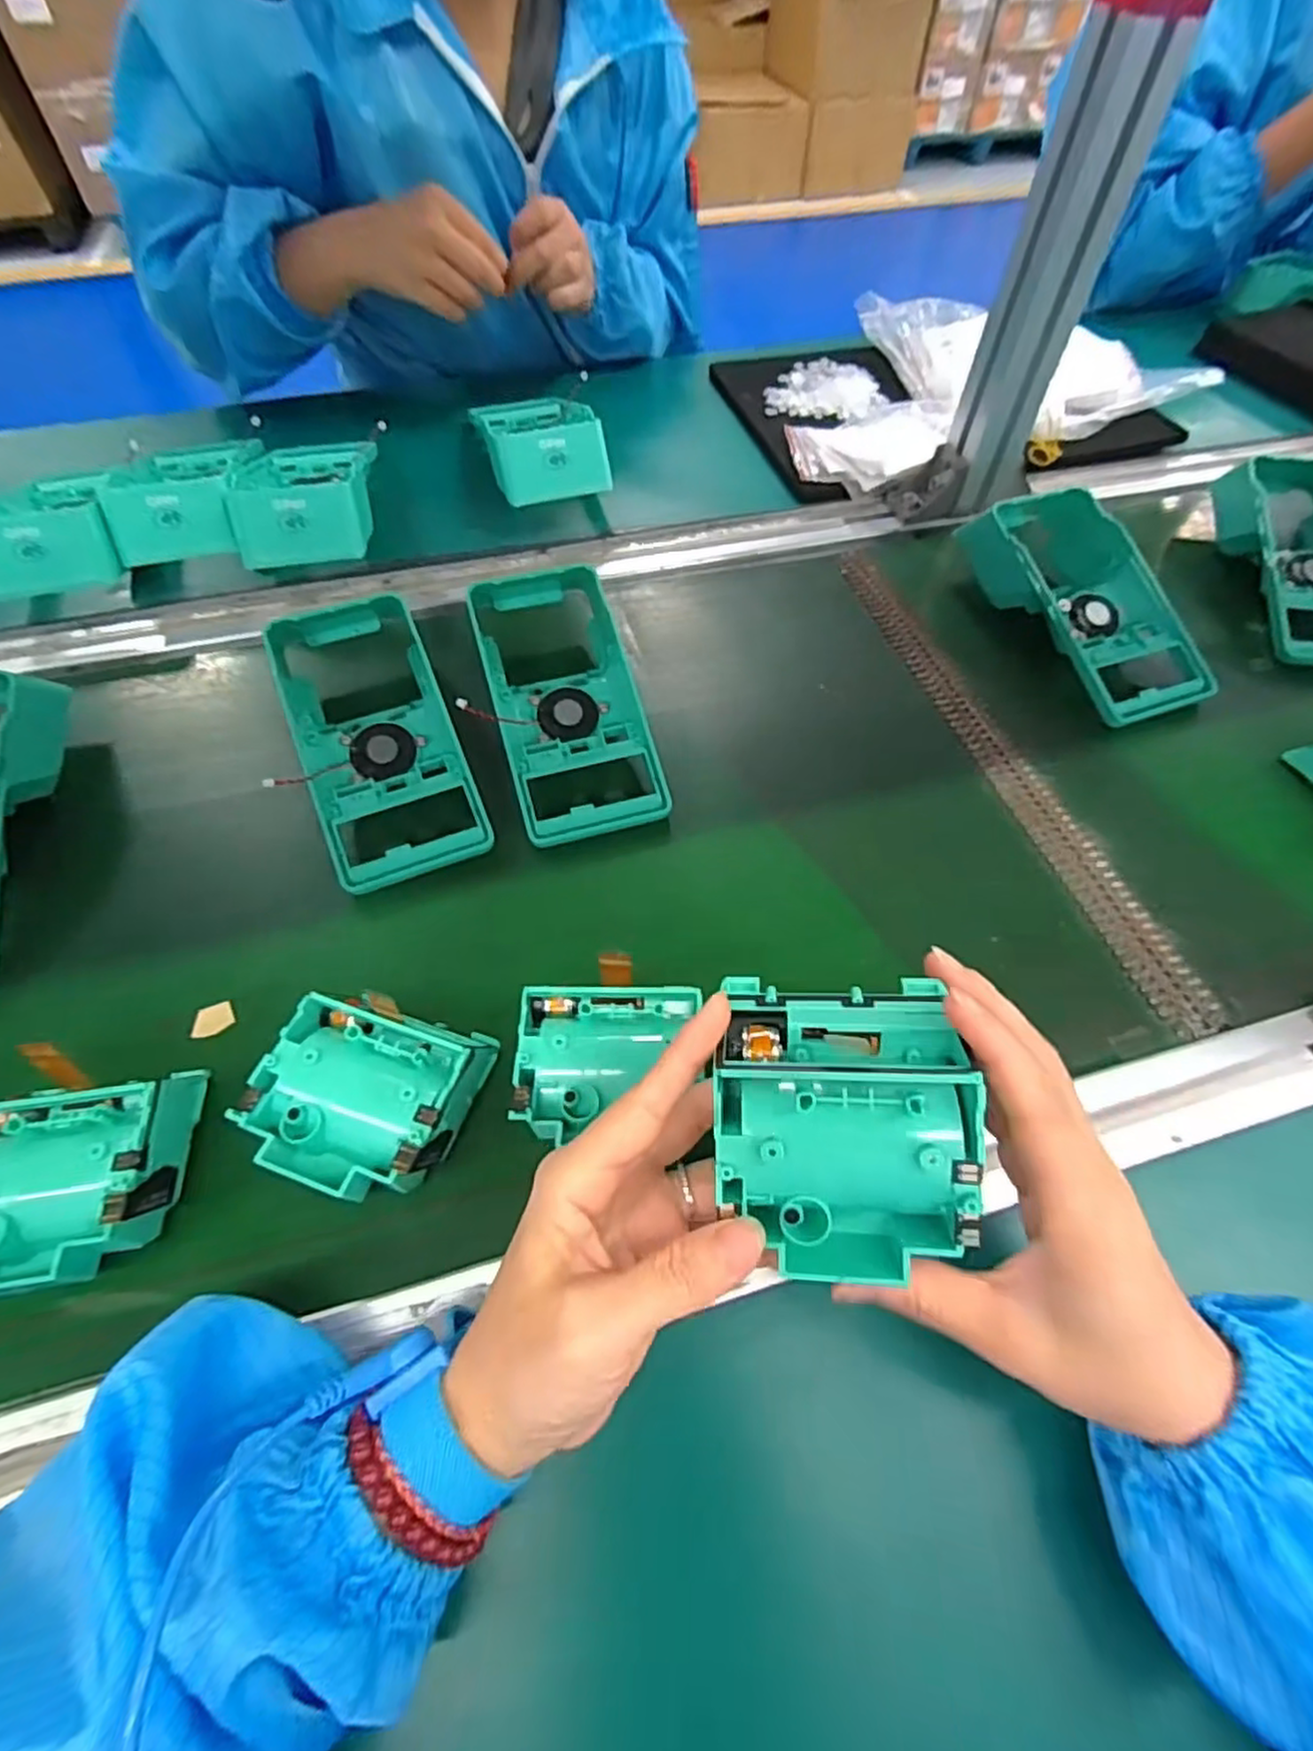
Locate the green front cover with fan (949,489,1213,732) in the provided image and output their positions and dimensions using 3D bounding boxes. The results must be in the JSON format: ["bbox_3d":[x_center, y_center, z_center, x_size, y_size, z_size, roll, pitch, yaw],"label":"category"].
[{"bbox_3d":[0.281,-0.184,0.464,0.093,0.049,0.186,-21,59,-13],"label":"green front cover with fan"}]

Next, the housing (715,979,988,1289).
[{"bbox_3d":[0.056,0.074,0.215,0.073,0.038,0.078,1,93,10],"label":"housing"}]

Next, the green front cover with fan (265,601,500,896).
[{"bbox_3d":[-0.163,-0.084,0.396,0.091,0.050,0.193,-20,59,-13],"label":"green front cover with fan"}]

